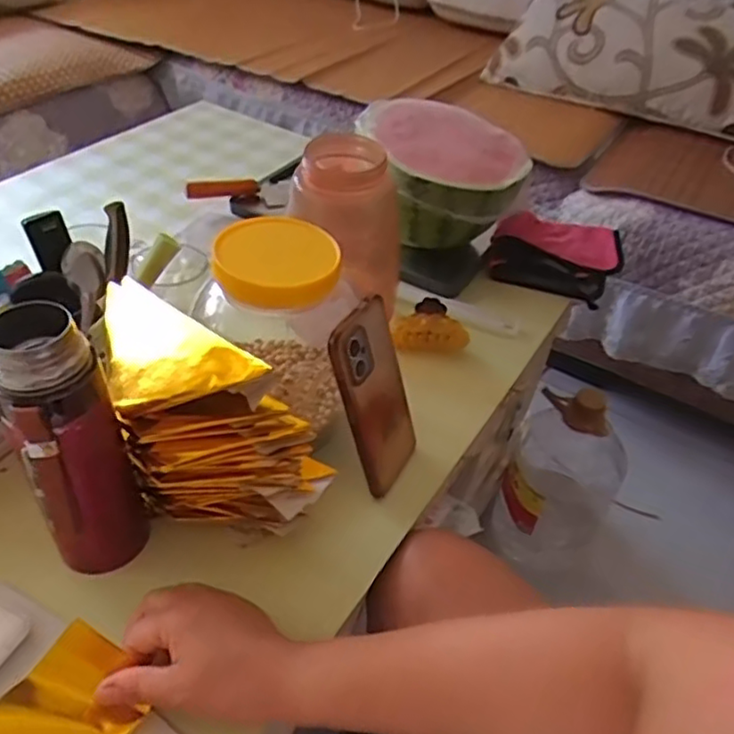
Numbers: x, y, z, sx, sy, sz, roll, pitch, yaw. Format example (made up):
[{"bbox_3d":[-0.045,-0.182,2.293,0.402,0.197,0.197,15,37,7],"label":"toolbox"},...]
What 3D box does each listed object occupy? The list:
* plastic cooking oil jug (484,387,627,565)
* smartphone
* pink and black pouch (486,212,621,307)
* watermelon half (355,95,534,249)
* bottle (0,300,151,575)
[{"bbox_3d":[0.293,0.178,0.990,0.163,0.324,0.132,20,44,15],"label":"plastic cooking oil jug"},{"bbox_3d":[0.010,0.025,0.534,0.013,0.158,0.071,9,37,35],"label":"smartphone"},{"bbox_3d":[0.244,-0.149,0.841,0.161,0.040,0.145,18,43,13],"label":"pink and black pouch"},{"bbox_3d":[0.089,-0.233,0.792,0.187,0.118,0.183,3,42,-3],"label":"watermelon half"},{"bbox_3d":[-0.191,0.060,0.437,0.064,0.220,0.053,-17,47,-24],"label":"bottle"}]

